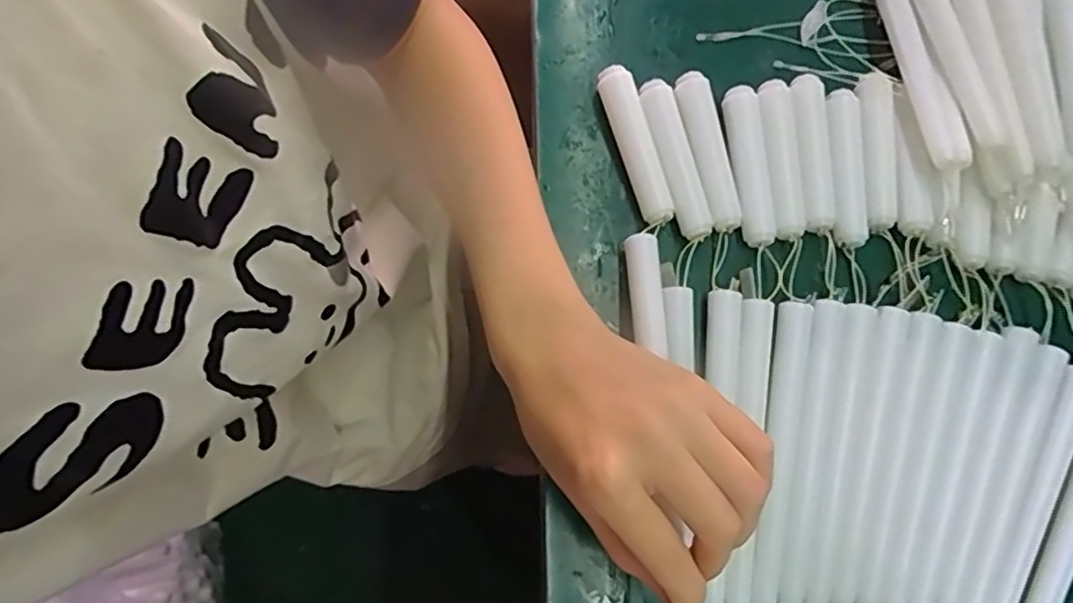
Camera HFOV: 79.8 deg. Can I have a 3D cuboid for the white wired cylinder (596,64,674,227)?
[{"bbox_3d":[0.055,-0.086,0.354,0.019,0.017,0.092,-16,78,-9],"label":"white wired cylinder"}]

